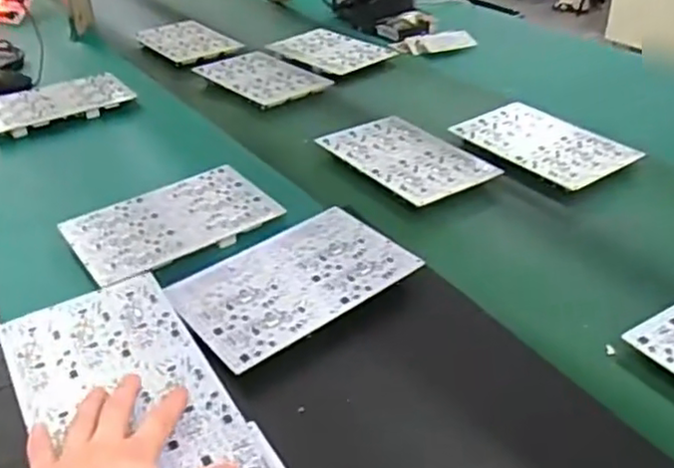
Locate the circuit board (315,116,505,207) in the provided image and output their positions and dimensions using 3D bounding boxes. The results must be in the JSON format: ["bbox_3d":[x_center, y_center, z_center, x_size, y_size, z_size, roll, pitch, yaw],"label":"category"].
[{"bbox_3d":[0.085,-0.101,0.829,0.134,0.005,0.199,-23,39,-30],"label":"circuit board"}]

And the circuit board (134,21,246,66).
[{"bbox_3d":[-0.279,-0.357,1.215,0.120,0.011,0.203,-31,46,-27],"label":"circuit board"}]

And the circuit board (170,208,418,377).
[{"bbox_3d":[-0.042,0.041,0.617,0.208,0.006,0.133,-27,42,-30],"label":"circuit board"}]

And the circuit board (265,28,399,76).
[{"bbox_3d":[-0.006,-0.325,1.163,0.187,0.014,0.136,27,42,35],"label":"circuit board"}]

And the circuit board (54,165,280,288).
[{"bbox_3d":[-0.179,-0.008,0.718,0.204,0.029,0.134,-25,41,-32],"label":"circuit board"}]

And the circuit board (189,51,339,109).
[{"bbox_3d":[-0.119,-0.255,1.064,0.144,0.016,0.206,-25,41,-33],"label":"circuit board"}]

